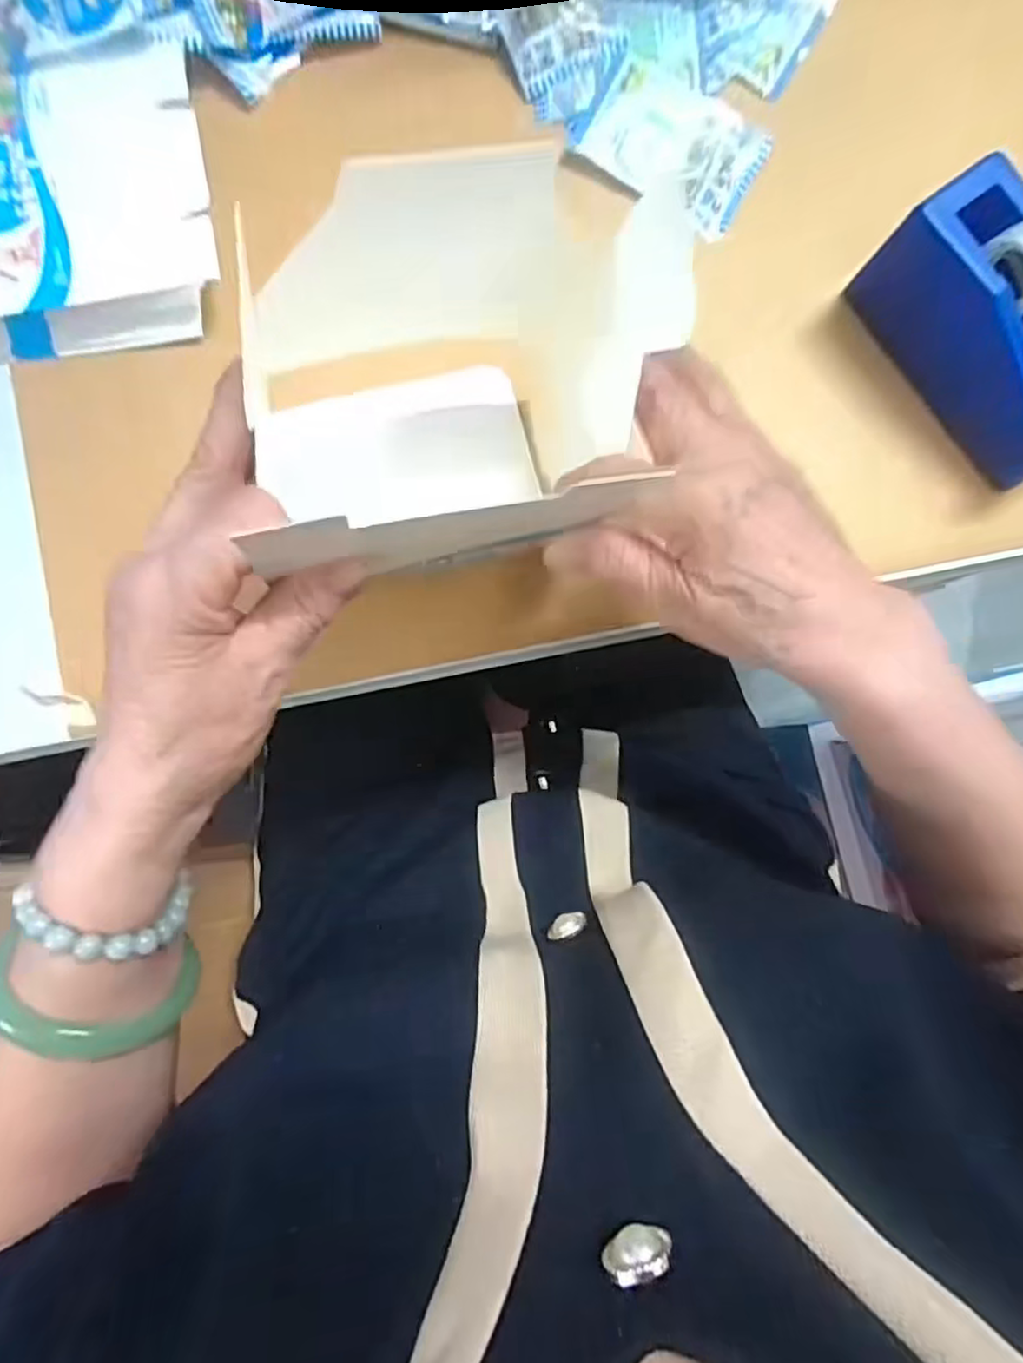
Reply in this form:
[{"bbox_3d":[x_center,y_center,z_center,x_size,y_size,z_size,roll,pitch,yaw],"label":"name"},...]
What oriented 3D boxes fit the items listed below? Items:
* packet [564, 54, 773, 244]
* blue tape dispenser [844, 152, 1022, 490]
[{"bbox_3d":[0.094,-0.306,0.391,0.095,0.013,0.067,28,84,0],"label":"packet"},{"bbox_3d":[0.260,-0.188,0.363,0.055,0.064,0.144,-37,88,-5],"label":"blue tape dispenser"}]

